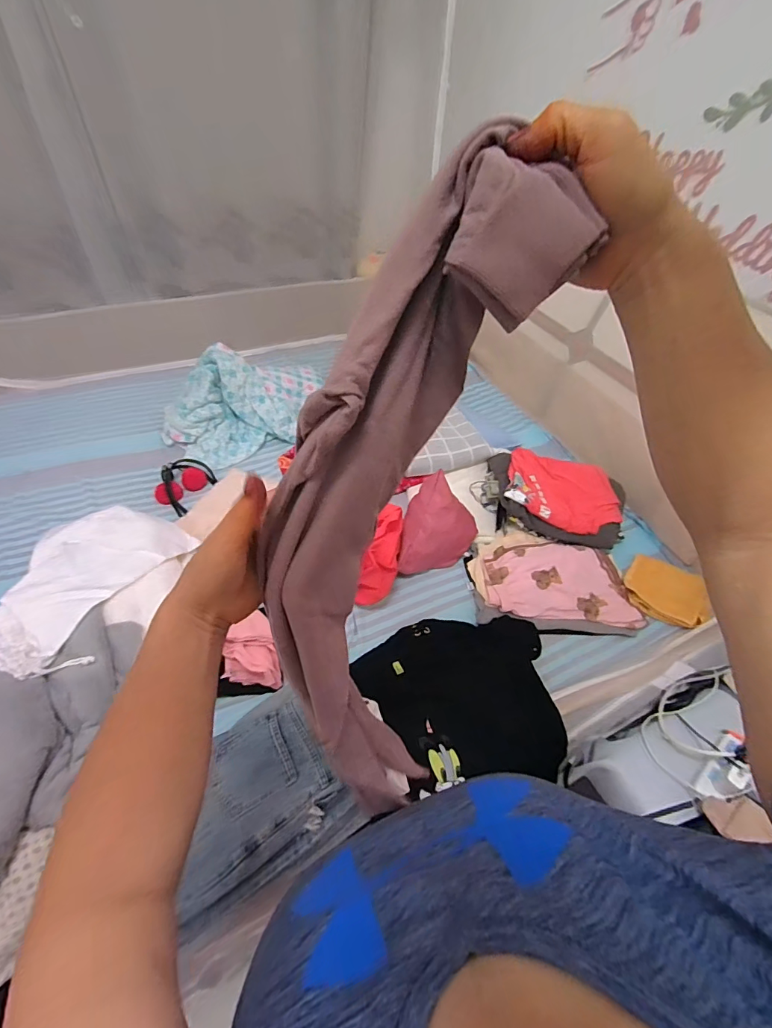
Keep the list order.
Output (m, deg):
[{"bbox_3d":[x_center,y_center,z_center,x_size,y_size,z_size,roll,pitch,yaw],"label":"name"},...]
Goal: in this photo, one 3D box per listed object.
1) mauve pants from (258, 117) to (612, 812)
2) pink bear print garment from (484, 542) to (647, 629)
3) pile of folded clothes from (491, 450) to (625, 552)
[{"bbox_3d":[0.001,0.002,0.321,0.147,0.444,0.087,20,16,13],"label":"mauve pants"},{"bbox_3d":[0.445,0.168,1.127,0.366,0.029,0.229,6,48,1],"label":"pink bear print garment"},{"bbox_3d":[0.478,-0.057,1.251,0.376,0.102,0.262,15,49,9],"label":"pile of folded clothes"}]

